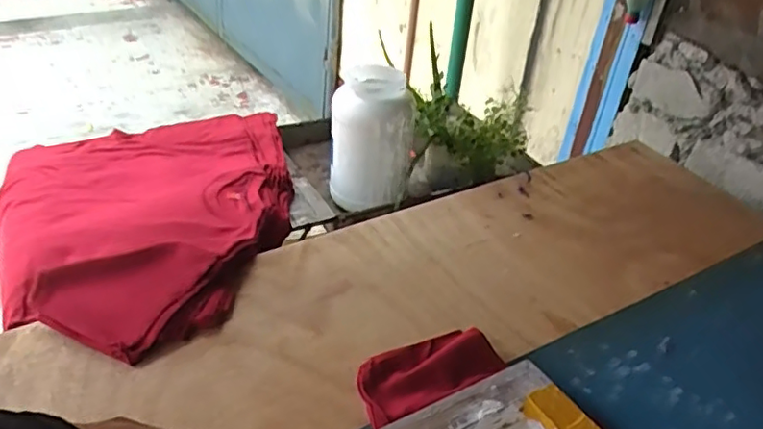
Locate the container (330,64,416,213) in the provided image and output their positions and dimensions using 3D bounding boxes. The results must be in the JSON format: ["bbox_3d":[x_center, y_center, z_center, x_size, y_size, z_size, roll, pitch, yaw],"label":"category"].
[{"bbox_3d":[-0.019,-0.143,1.116,0.153,0.228,0.163,4,35,-3],"label":"container"}]

